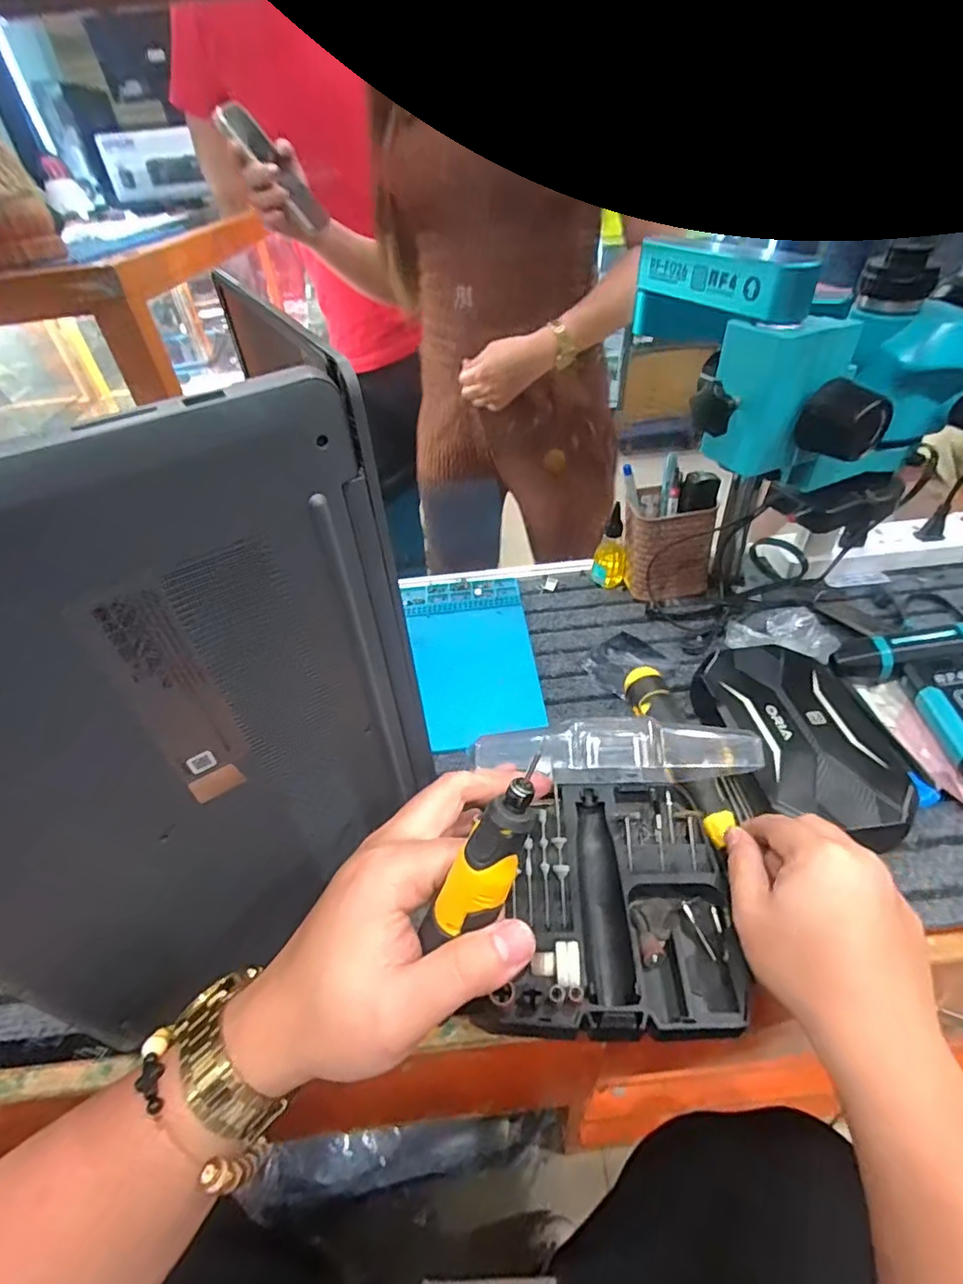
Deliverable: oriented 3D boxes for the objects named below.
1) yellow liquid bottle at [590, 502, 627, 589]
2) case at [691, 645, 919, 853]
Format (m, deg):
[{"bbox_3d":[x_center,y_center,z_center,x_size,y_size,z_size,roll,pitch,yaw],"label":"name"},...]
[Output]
[{"bbox_3d":[0.149,-0.111,0.655,0.030,0.099,0.031,-25,45,-21],"label":"yellow liquid bottle"},{"bbox_3d":[0.259,0.078,0.465,0.136,0.043,0.180,-1,41,5],"label":"case"}]

